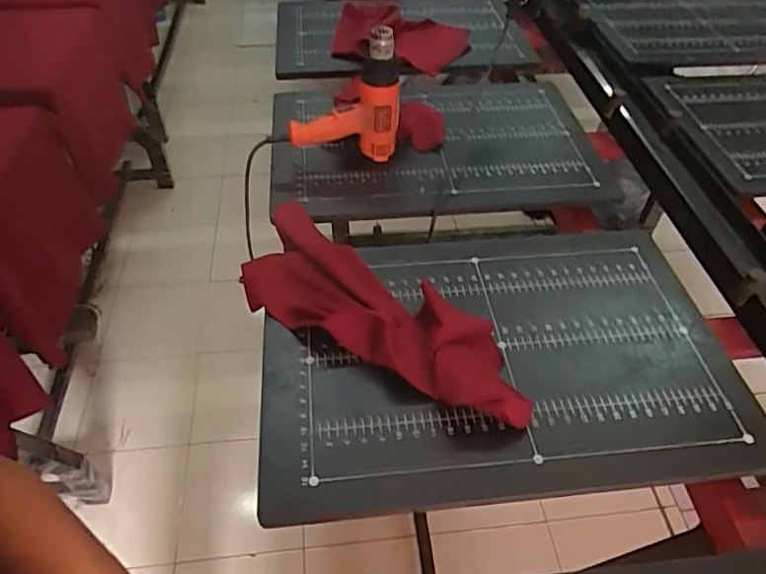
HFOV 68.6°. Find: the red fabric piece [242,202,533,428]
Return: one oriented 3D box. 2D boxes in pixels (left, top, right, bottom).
[{"bbox_3d":[-0.024,0.036,0.776,0.514,0.115,0.173,35,56,27],"label":"red fabric piece"}]

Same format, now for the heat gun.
[{"bbox_3d":[-0.065,-0.317,0.932,0.182,0.222,0.071,1,48,-2],"label":"heat gun"}]

